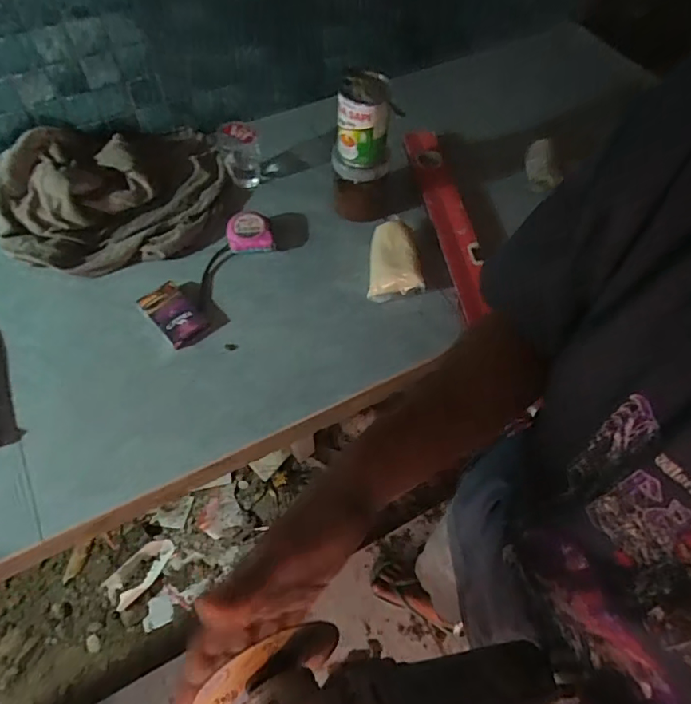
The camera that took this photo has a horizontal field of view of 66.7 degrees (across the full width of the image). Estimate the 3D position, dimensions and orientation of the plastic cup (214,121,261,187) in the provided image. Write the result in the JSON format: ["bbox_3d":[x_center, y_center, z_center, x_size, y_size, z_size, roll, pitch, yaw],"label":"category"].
[{"bbox_3d":[-0.177,-0.335,0.879,0.066,0.091,0.074,-13,60,-9],"label":"plastic cup"}]

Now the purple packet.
[{"bbox_3d":[-0.242,-0.054,0.745,0.057,0.019,0.104,-37,66,-21],"label":"purple packet"}]

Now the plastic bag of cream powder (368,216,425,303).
[{"bbox_3d":[0.068,-0.148,0.796,0.080,0.056,0.133,-6,59,-4],"label":"plastic bag of cream powder"}]

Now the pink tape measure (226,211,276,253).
[{"bbox_3d":[-0.147,-0.185,0.817,0.070,0.036,0.062,-4,59,-4],"label":"pink tape measure"}]

